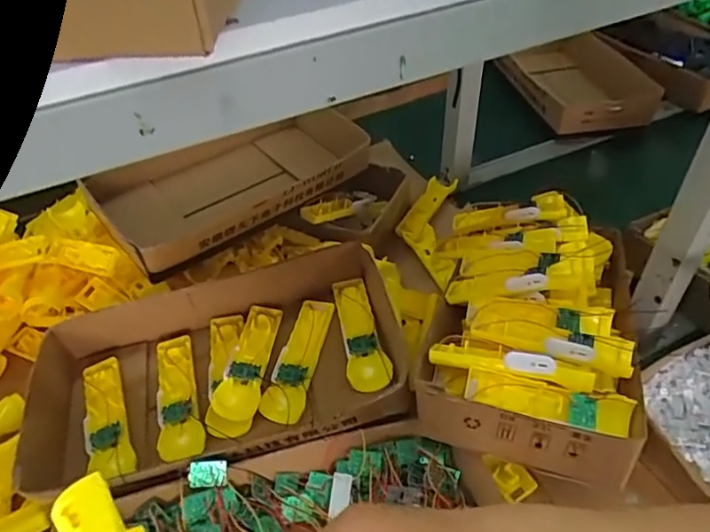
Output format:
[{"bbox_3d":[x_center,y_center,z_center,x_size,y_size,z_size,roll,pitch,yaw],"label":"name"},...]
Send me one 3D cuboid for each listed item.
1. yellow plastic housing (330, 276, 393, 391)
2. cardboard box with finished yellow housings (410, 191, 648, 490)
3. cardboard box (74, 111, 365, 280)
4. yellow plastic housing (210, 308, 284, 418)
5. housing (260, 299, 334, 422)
[{"bbox_3d":[0.003,0.081,0.695,0.049,0.028,0.157,-11,45,-8],"label":"yellow plastic housing"},{"bbox_3d":[0.215,0.053,0.698,0.241,0.128,0.388,12,47,15],"label":"cardboard box with finished yellow housings"},{"bbox_3d":[-0.164,-0.119,0.875,0.393,0.082,0.148,-30,51,-25],"label":"cardboard box"},{"bbox_3d":[-0.126,0.113,0.684,0.045,0.031,0.159,4,45,8],"label":"yellow plastic housing"},{"bbox_3d":[-0.067,0.113,0.687,0.052,0.036,0.158,8,46,11],"label":"housing"}]

